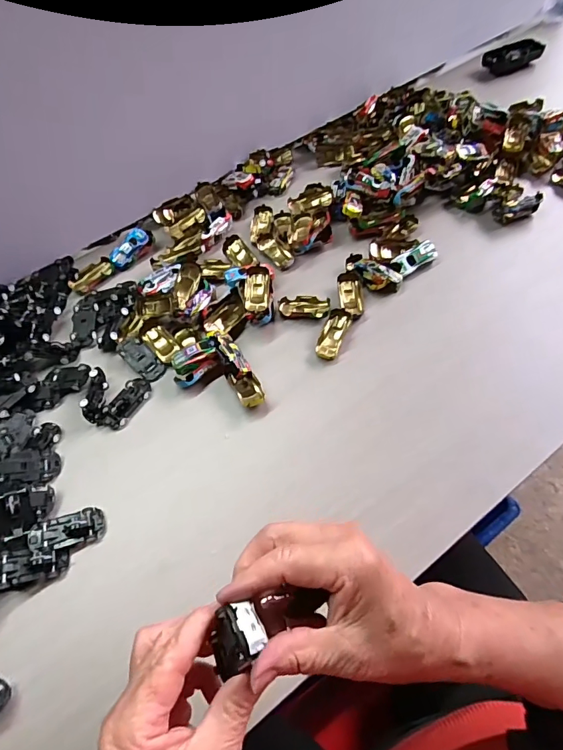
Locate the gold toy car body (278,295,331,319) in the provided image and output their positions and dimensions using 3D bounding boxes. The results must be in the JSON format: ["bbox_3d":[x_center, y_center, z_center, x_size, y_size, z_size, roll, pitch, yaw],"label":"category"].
[{"bbox_3d":[0.028,-0.084,0.543,0.063,0.018,0.032,4,58,9],"label":"gold toy car body"}]

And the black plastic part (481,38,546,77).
[{"bbox_3d":[0.422,-0.583,0.795,0.097,0.034,0.050,-23,58,-9],"label":"black plastic part"}]

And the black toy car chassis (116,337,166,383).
[{"bbox_3d":[-0.167,-0.022,0.522,0.071,0.011,0.029,39,69,25],"label":"black toy car chassis"}]

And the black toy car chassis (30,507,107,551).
[{"bbox_3d":[-0.203,0.148,0.417,0.064,0.014,0.031,-10,60,-18],"label":"black toy car chassis"}]

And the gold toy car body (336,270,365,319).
[{"bbox_3d":[0.086,-0.099,0.540,0.030,0.018,0.062,-6,57,2],"label":"gold toy car body"}]

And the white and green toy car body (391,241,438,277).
[{"bbox_3d":[0.171,-0.148,0.562,0.060,0.027,0.026,-29,60,-12],"label":"white and green toy car body"}]

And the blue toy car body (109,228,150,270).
[{"bbox_3d":[-0.214,-0.177,0.617,0.032,0.022,0.062,24,63,19],"label":"blue toy car body"}]

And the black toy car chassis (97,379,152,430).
[{"bbox_3d":[-0.175,0.031,0.493,0.030,0.012,0.067,24,63,19],"label":"black toy car chassis"}]

